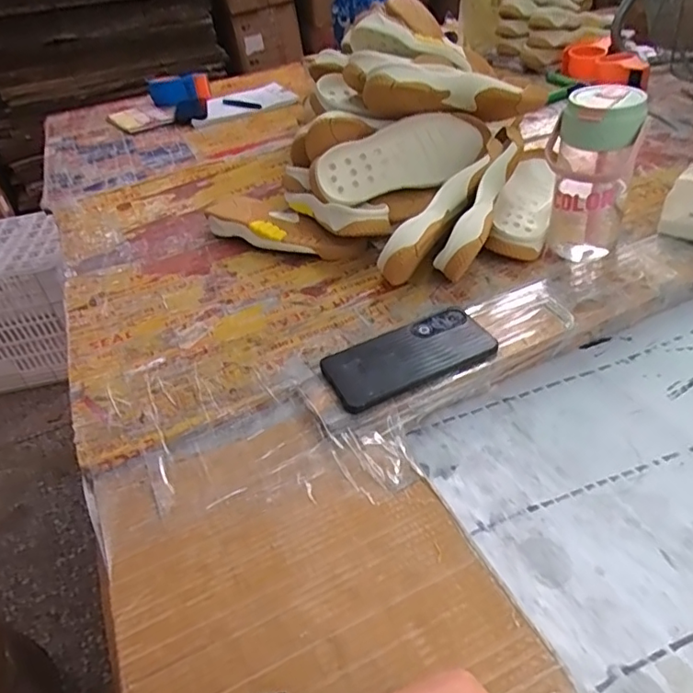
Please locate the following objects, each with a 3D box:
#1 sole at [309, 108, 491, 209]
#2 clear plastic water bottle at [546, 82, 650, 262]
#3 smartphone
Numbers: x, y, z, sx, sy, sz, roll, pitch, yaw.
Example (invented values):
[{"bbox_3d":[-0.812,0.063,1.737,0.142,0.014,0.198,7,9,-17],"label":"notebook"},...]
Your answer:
[{"bbox_3d":[0.083,-0.266,0.764,0.267,0.097,0.048,-16,28,-12],"label":"sole"},{"bbox_3d":[0.281,-0.193,0.645,0.086,0.191,0.078,8,44,22],"label":"clear plastic water bottle"},{"bbox_3d":[0.062,0.008,0.556,0.165,0.010,0.082,-21,47,-12],"label":"smartphone"}]

